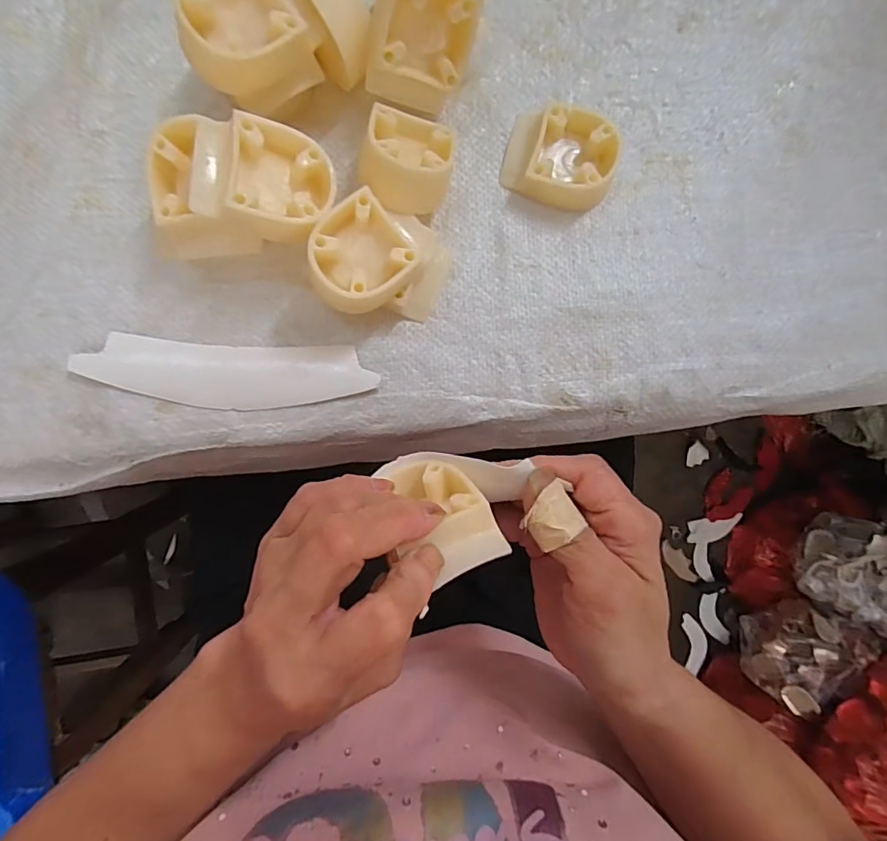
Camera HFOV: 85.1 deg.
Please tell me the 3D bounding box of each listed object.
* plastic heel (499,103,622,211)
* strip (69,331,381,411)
[{"bbox_3d":[0.065,-0.146,0.273,0.062,0.023,0.048,25,87,-3],"label":"plastic heel"},{"bbox_3d":[-0.116,-0.025,0.265,0.152,0.006,0.036,3,88,-4],"label":"strip"}]

